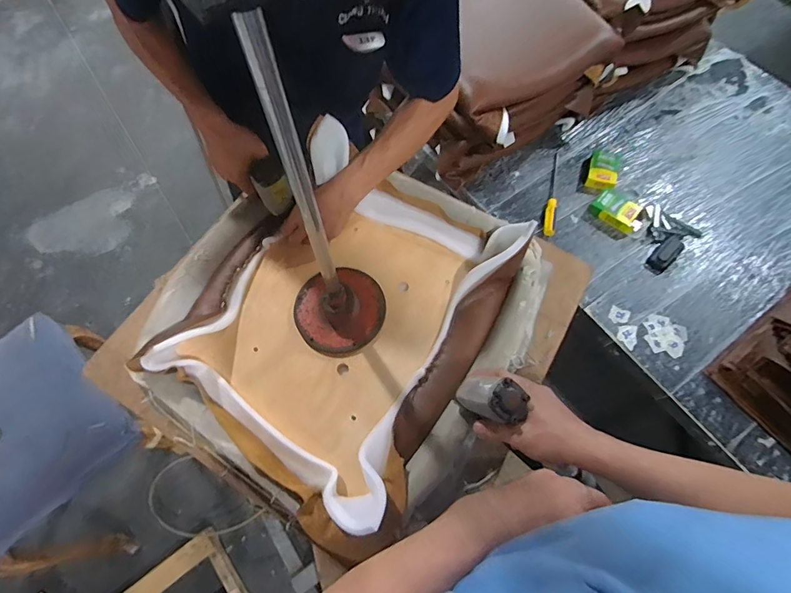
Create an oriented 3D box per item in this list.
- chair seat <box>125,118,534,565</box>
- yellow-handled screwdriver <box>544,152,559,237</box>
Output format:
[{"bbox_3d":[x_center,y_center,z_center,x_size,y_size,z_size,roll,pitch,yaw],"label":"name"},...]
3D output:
[{"bbox_3d":[-0.085,0.020,0.670,0.440,0.094,0.523,27,69,12],"label":"chair seat"},{"bbox_3d":[0.438,-0.290,1.192,0.028,0.029,0.287,14,67,7],"label":"yellow-handled screwdriver"}]

